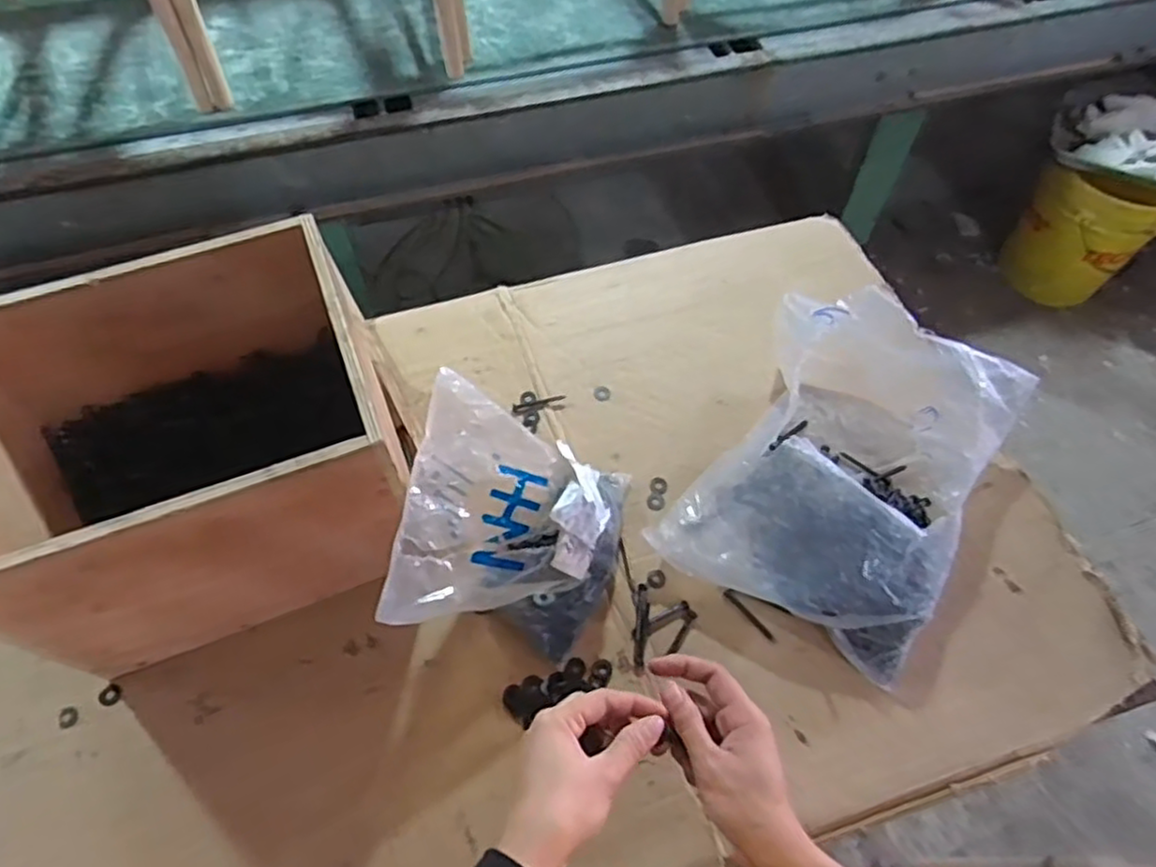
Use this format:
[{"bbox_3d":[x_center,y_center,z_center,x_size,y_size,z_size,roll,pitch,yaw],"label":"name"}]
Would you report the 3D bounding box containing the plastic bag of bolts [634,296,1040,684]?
[{"bbox_3d":[0.264,0.027,0.694,0.240,0.135,0.310,28,63,16],"label":"plastic bag of bolts"}]

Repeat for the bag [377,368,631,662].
[{"bbox_3d":[-0.053,0.088,0.640,0.171,0.155,0.199,9,59,5],"label":"bag"}]

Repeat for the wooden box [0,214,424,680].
[{"bbox_3d":[-0.328,0.018,0.643,0.326,0.234,0.270,-22,61,-13],"label":"wooden box"}]

